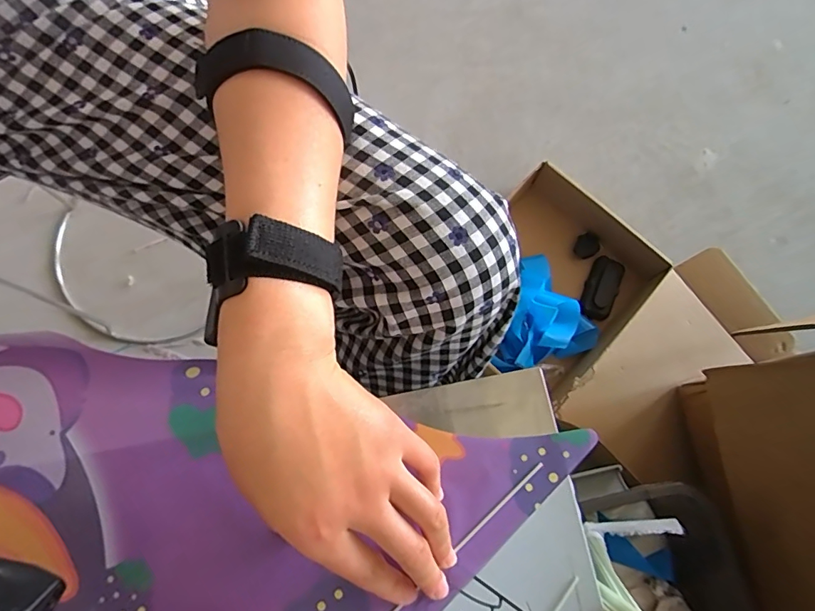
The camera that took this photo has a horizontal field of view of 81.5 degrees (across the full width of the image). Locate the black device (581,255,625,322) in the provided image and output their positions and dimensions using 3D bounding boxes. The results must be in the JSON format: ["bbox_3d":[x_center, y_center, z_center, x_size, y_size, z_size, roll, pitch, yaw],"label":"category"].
[{"bbox_3d":[0.317,-0.030,0.763,0.049,0.020,0.116,26,76,6],"label":"black device"}]

